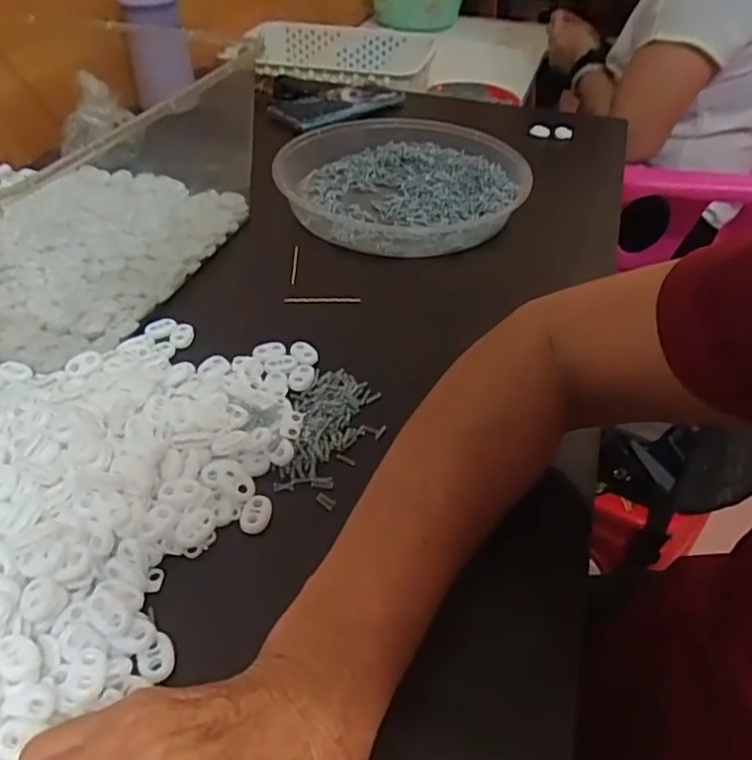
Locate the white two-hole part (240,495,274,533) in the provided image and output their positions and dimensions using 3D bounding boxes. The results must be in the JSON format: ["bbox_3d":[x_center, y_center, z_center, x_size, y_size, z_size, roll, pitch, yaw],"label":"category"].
[{"bbox_3d":[-0.064,0.071,0.335,0.016,0.005,0.022,10,43,8],"label":"white two-hole part"}]

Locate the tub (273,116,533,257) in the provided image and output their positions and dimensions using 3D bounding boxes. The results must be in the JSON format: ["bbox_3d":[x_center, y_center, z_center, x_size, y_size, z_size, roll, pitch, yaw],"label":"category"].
[{"bbox_3d":[0.017,-0.194,0.599,0.218,0.038,0.226,1,43,-1],"label":"tub"}]

